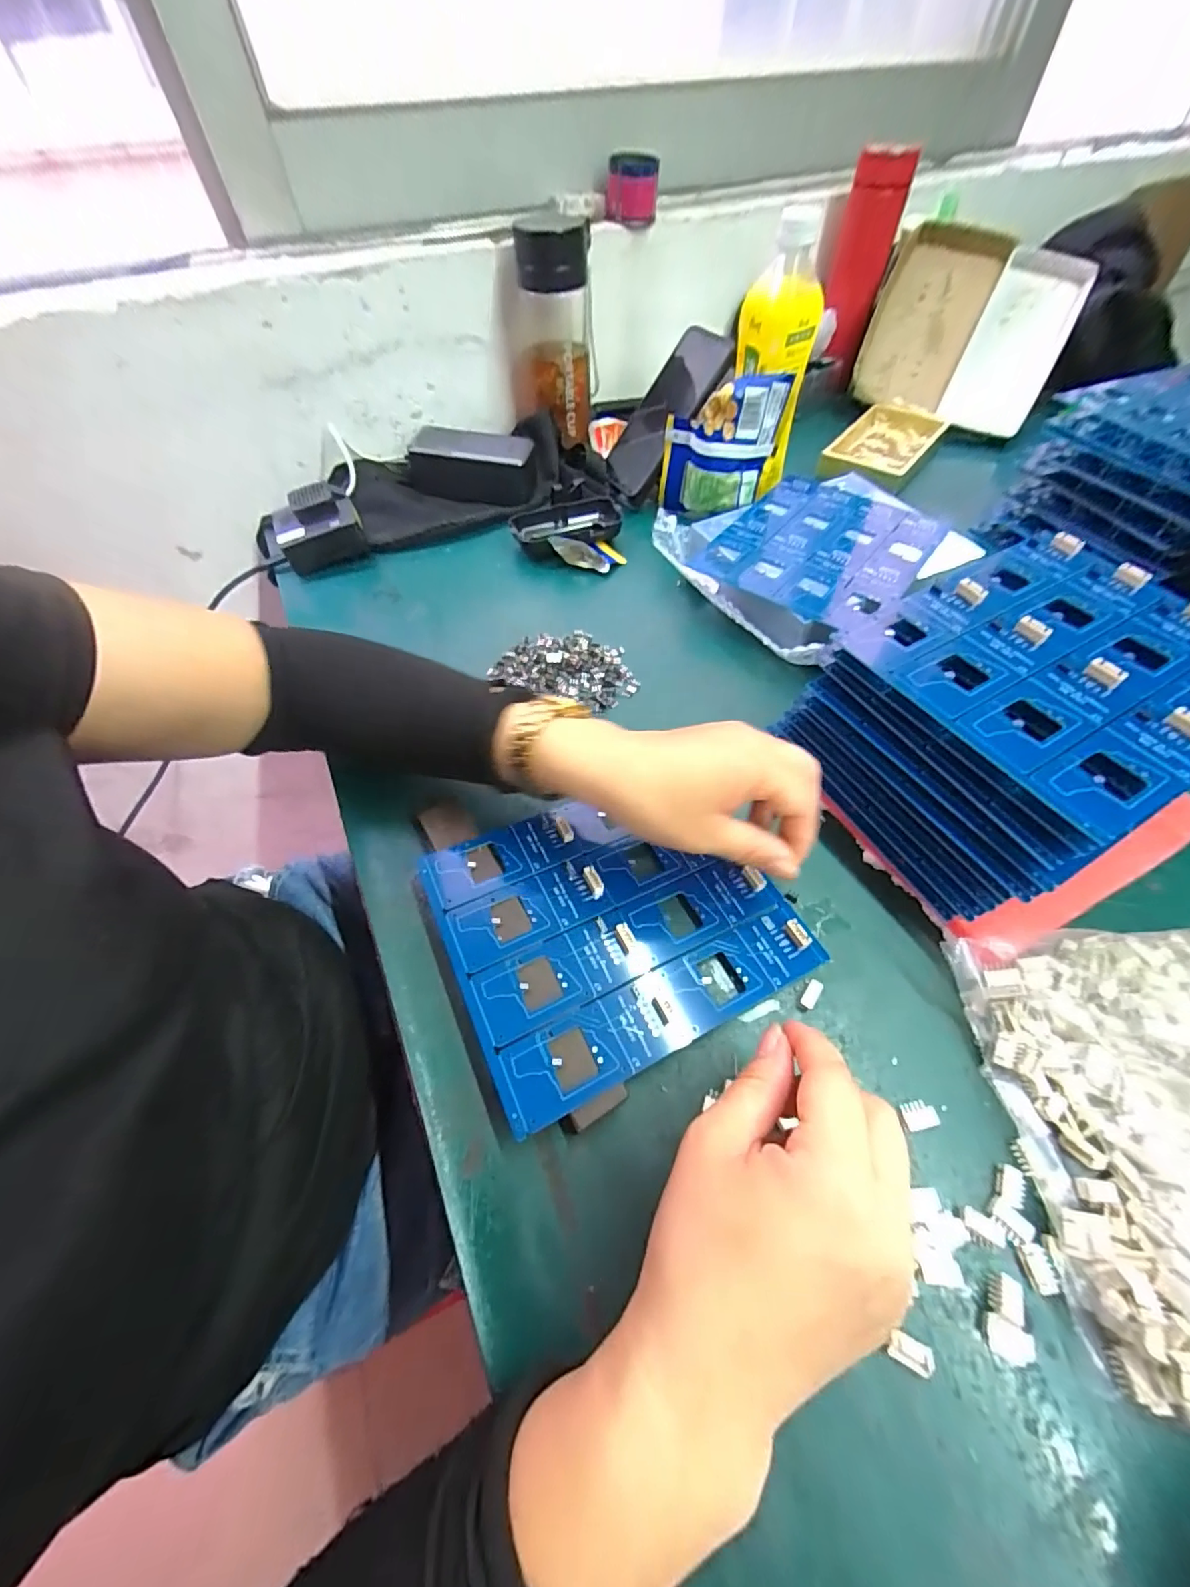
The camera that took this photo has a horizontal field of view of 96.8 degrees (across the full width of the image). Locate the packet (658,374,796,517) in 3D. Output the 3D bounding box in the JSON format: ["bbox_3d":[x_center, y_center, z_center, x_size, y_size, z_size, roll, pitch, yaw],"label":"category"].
[{"bbox_3d":[0.119,-0.334,0.519,0.108,0.119,0.027,12,57,10],"label":"packet"}]

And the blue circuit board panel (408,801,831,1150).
[{"bbox_3d":[0.011,0.067,0.308,0.180,0.006,0.159,-20,56,-19],"label":"blue circuit board panel"}]

